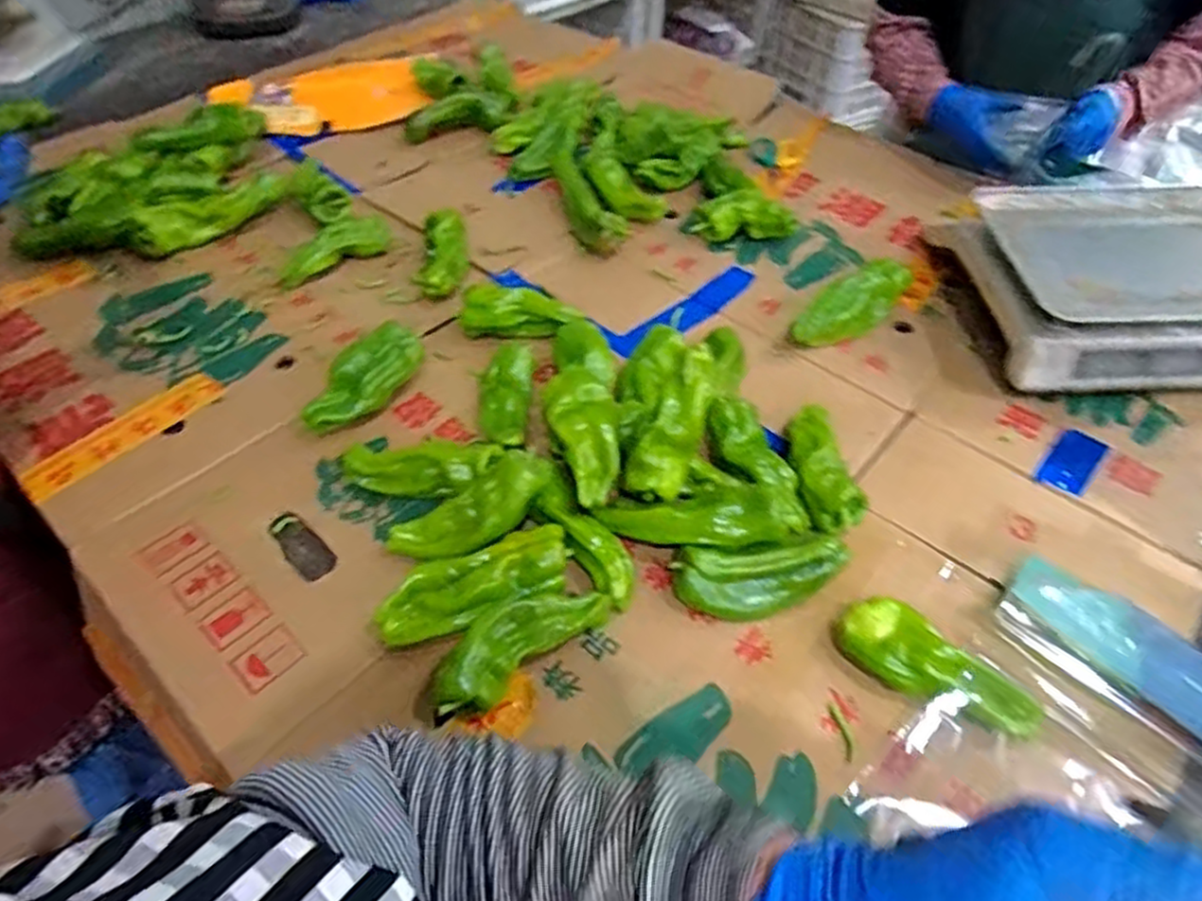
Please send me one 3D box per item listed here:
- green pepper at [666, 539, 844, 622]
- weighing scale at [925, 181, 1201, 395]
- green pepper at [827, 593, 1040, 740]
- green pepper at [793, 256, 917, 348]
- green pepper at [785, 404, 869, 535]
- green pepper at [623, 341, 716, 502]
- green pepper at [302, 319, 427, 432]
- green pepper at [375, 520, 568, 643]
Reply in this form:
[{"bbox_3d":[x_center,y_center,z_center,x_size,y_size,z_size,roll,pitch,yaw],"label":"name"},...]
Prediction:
[{"bbox_3d":[0.136,0.112,0.609,0.145,0.044,0.051,-3,49,-1],"label":"green pepper"},{"bbox_3d":[0.608,-0.198,0.823,0.367,0.126,0.290,-4,50,-4],"label":"weighing scale"},{"bbox_3d":[0.257,0.174,0.554,0.064,0.038,0.152,-36,57,-27],"label":"green pepper"},{"bbox_3d":[0.294,-0.170,0.843,0.170,0.062,0.057,-35,57,-26],"label":"green pepper"},{"bbox_3d":[0.210,0.013,0.689,0.057,0.055,0.149,-3,49,-1],"label":"green pepper"},{"bbox_3d":[0.070,-0.029,0.636,0.045,0.042,0.148,23,87,20],"label":"green pepper"},{"bbox_3d":[-0.246,-0.073,0.751,0.045,0.068,0.145,33,70,27],"label":"green pepper"},{"bbox_3d":[-0.106,0.117,0.602,0.165,0.054,0.057,-17,50,-13],"label":"green pepper"}]

